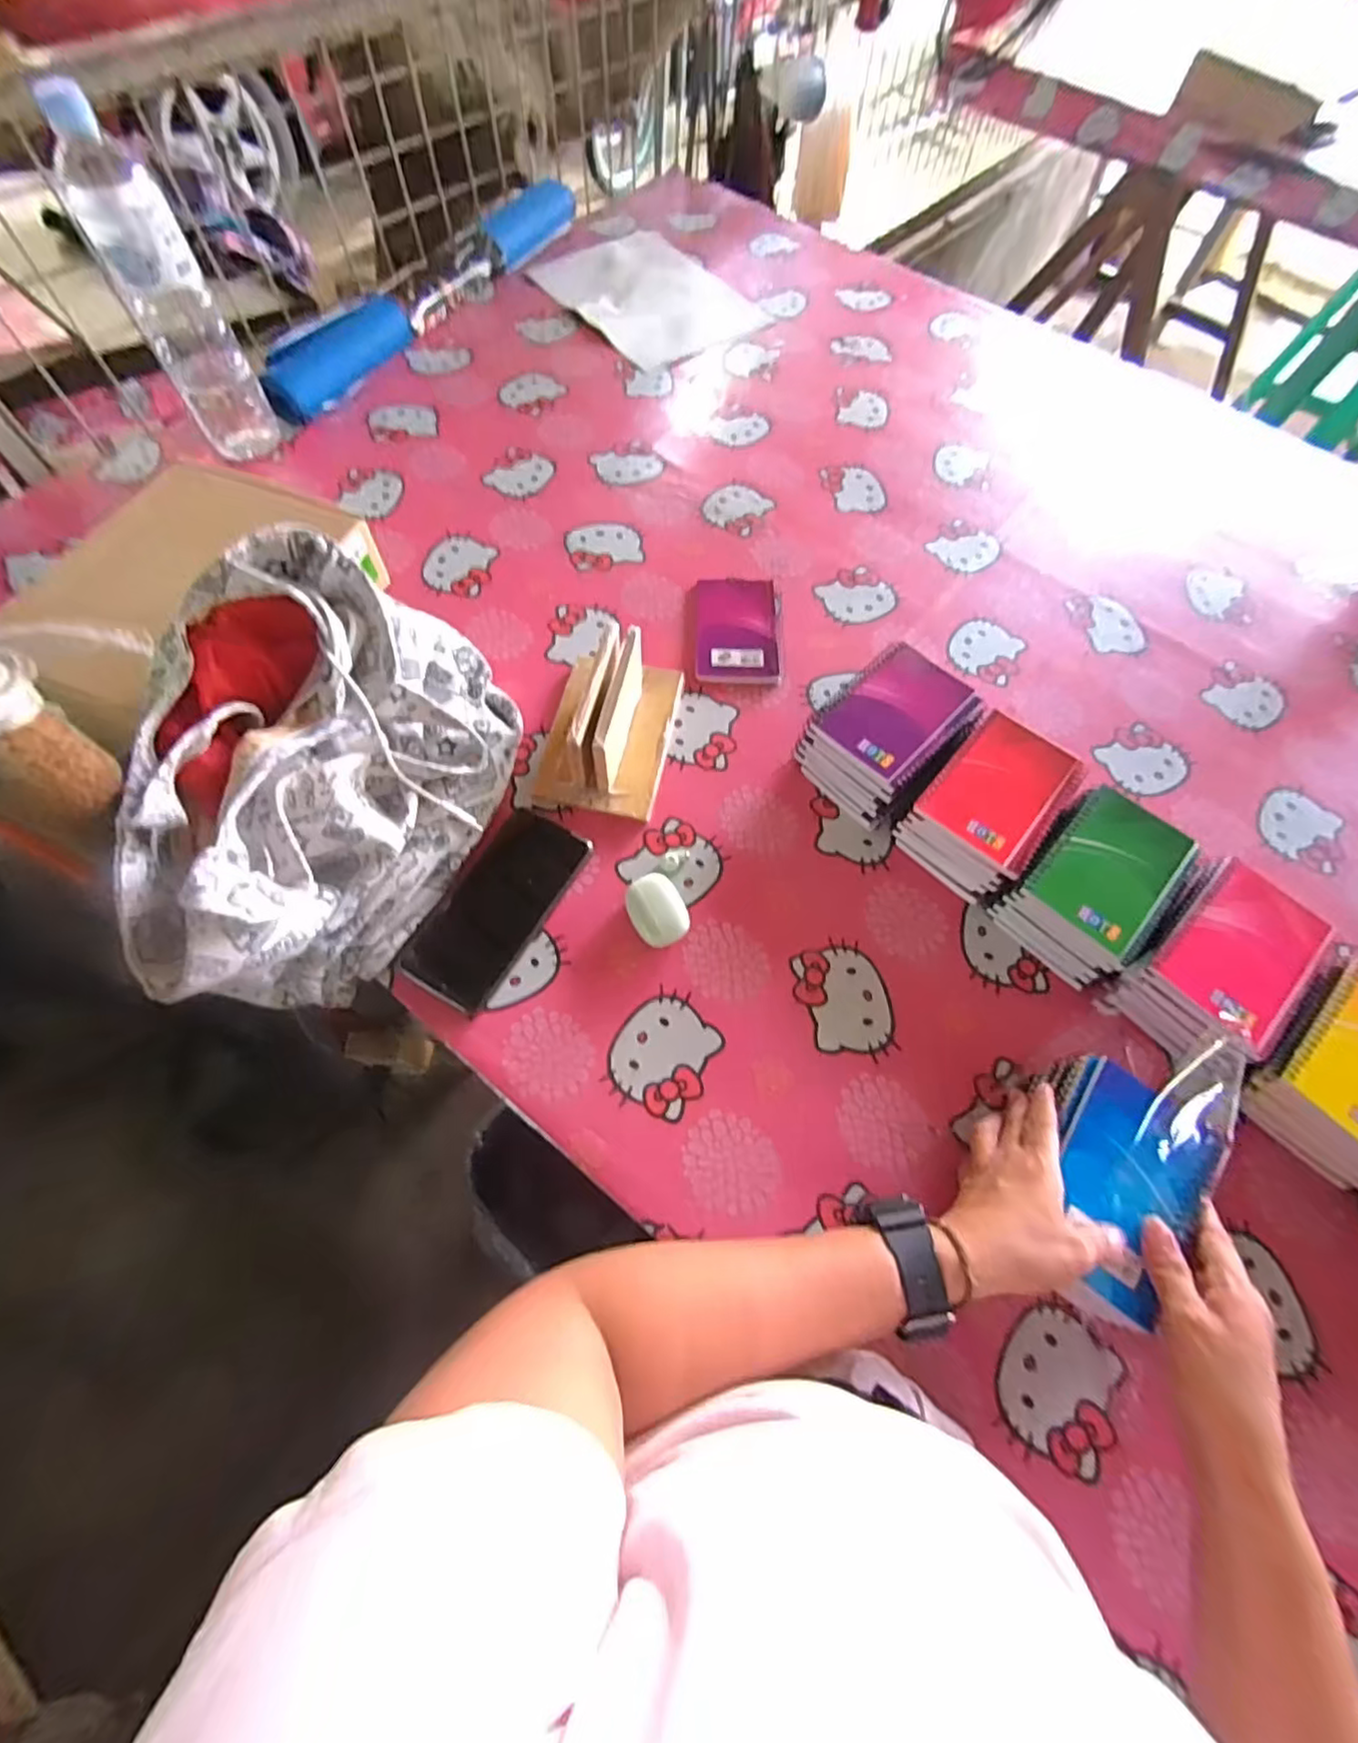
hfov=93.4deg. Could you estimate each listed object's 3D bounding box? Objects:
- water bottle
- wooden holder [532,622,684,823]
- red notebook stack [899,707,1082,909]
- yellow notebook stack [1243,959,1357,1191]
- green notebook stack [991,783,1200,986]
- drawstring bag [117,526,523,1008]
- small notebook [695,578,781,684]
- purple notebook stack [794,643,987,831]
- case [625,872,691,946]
[{"bbox_3d":[-0.487,-0.542,0.619,0.079,0.258,0.070,7,67,0],"label":"water bottle"},{"bbox_3d":[-0.060,-0.136,0.552,0.105,0.078,0.159,12,67,2],"label":"wooden holder"},{"bbox_3d":[0.261,-0.058,0.541,0.092,0.058,0.139,39,71,13],"label":"red notebook stack"},{"bbox_3d":[0.479,0.142,0.457,0.135,0.061,0.097,-37,74,-16],"label":"yellow notebook stack"},{"bbox_3d":[0.329,0.010,0.511,0.092,0.065,0.135,41,71,13],"label":"green notebook stack"},{"bbox_3d":[-0.249,-0.063,0.462,0.193,0.166,0.317,12,67,2],"label":"drawstring bag"},{"bbox_3d":[0.058,-0.244,0.642,0.081,0.010,0.132,2,67,-2],"label":"small notebook"},{"bbox_3d":[0.184,-0.121,0.566,0.104,0.063,0.139,42,71,14],"label":"purple notebook stack"},{"bbox_3d":[-0.017,0.031,0.508,0.041,0.023,0.056,-21,70,-11],"label":"case"}]

